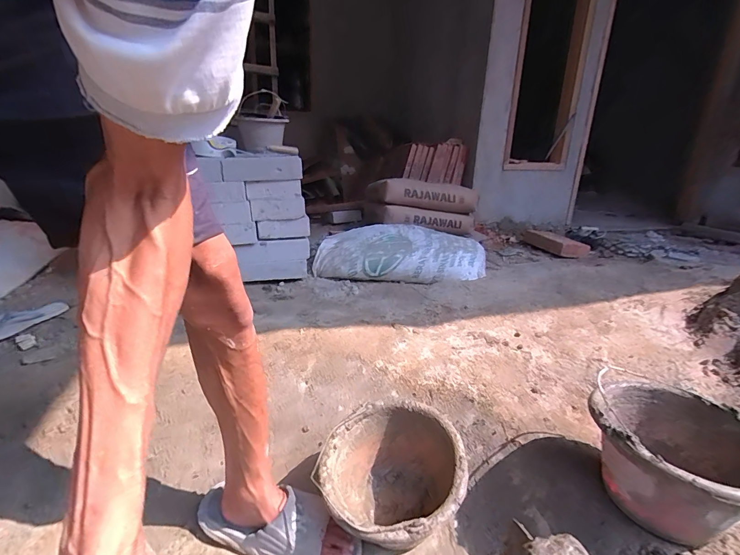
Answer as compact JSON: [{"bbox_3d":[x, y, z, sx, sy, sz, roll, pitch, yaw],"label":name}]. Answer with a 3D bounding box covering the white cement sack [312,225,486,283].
[{"bbox_3d":[0.141,-0.108,1.635,0.759,0.151,0.344,1,18,-1],"label":"white cement sack"}]

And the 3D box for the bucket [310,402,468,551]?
[{"bbox_3d":[0.038,0.388,0.667,0.244,0.188,0.241,1,22,0],"label":"bucket"}]

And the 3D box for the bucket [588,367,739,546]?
[{"bbox_3d":[0.494,0.307,0.603,0.225,0.174,0.235,1,18,0],"label":"bucket"}]

